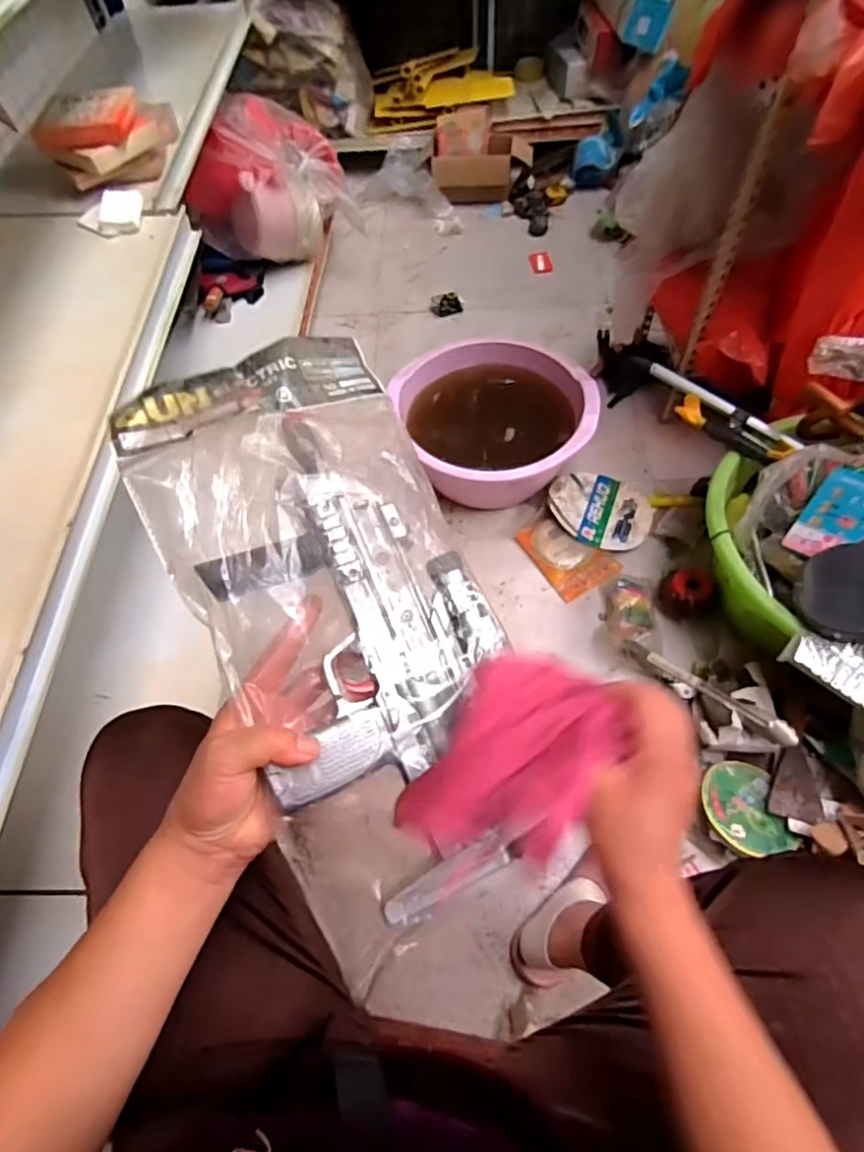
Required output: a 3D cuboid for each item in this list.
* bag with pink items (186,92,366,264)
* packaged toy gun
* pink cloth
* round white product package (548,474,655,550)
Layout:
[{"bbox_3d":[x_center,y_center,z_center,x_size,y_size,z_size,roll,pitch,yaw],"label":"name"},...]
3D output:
[{"bbox_3d":[-0.384,-0.970,1.448,0.302,0.222,0.354,10,60,10],"label":"bag with pink items"},{"bbox_3d":[-0.060,0.038,0.393,0.191,0.059,0.434,-18,81,-7],"label":"packaged toy gun"},{"bbox_3d":[0.052,0.100,0.333,0.088,0.050,0.133,29,65,20],"label":"pink cloth"},{"bbox_3d":[0.329,-0.131,1.143,0.196,0.034,0.159,22,63,17],"label":"round white product package"}]

